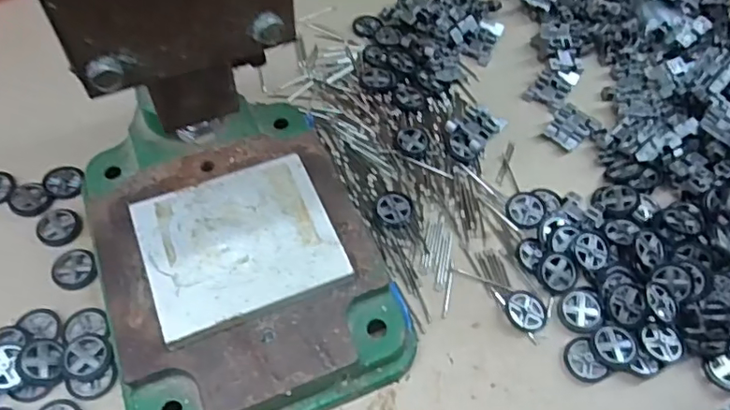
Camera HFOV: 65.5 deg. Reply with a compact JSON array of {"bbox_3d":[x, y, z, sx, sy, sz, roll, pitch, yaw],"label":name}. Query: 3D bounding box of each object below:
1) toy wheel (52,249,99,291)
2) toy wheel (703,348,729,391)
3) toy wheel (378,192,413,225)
[{"bbox_3d":[-0.188,0.040,0.368,0.026,0.004,0.029,-35,65,-22],"label":"toy wheel"},{"bbox_3d":[0.221,0.100,0.344,0.027,0.013,0.023,-13,59,-10],"label":"toy wheel"},{"bbox_3d":[0.022,0.002,0.402,0.024,0.007,0.026,1,57,-1],"label":"toy wheel"}]

